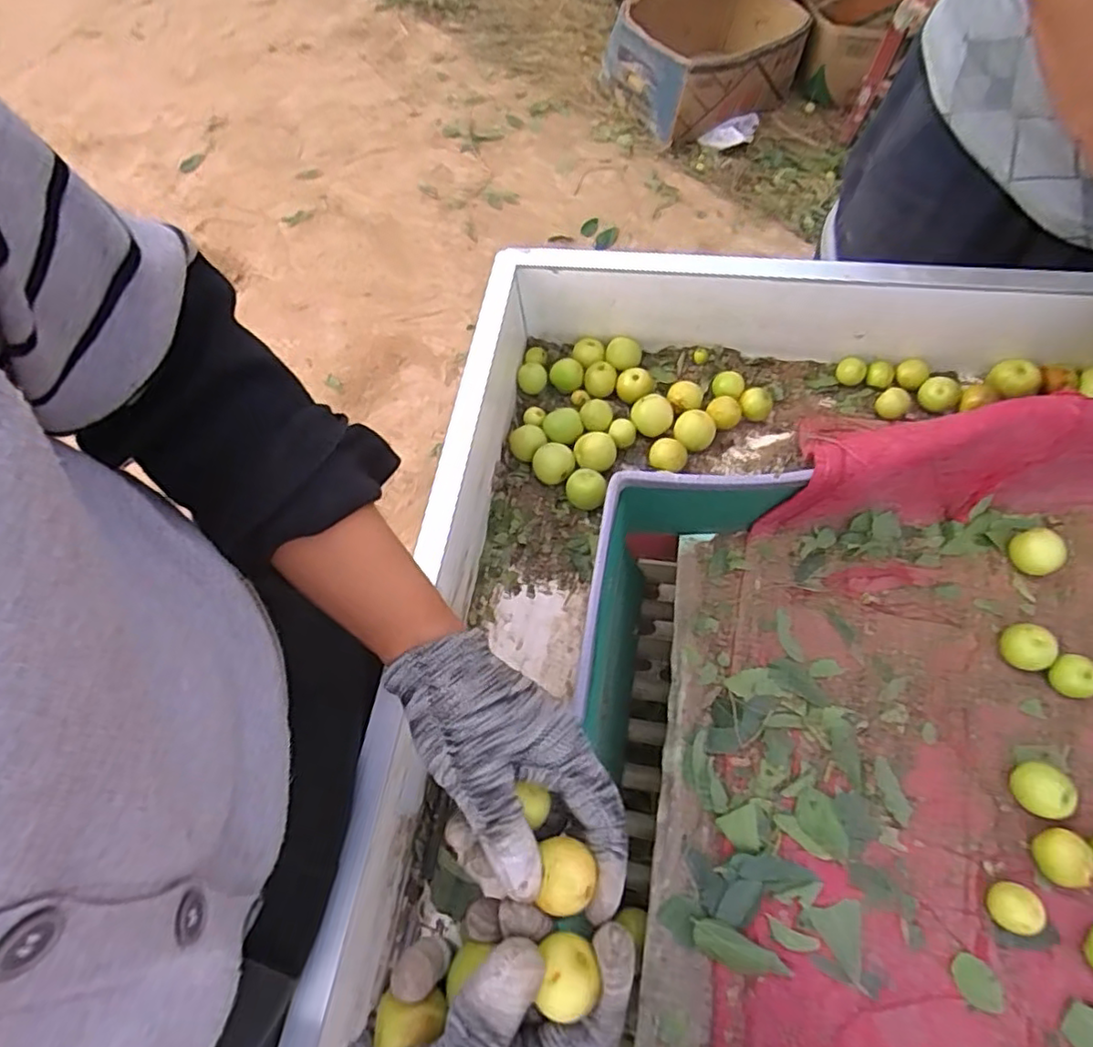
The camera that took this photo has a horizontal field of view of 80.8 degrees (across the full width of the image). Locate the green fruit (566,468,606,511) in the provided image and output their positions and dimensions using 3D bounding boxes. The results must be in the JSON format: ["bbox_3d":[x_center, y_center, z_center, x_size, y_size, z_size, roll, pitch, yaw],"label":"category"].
[{"bbox_3d":[0.034,-0.028,0.556,0.033,0.025,0.028,11,67,6],"label":"green fruit"}]

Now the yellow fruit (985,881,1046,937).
[{"bbox_3d":[0.284,0.234,0.391,0.025,0.023,0.027,16,68,8],"label":"yellow fruit"}]

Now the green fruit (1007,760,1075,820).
[{"bbox_3d":[0.318,0.172,0.414,0.026,0.028,0.032,-2,66,1],"label":"green fruit"}]

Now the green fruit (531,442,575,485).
[{"bbox_3d":[0.006,-0.052,0.569,0.036,0.029,0.031,-2,66,1],"label":"green fruit"}]

